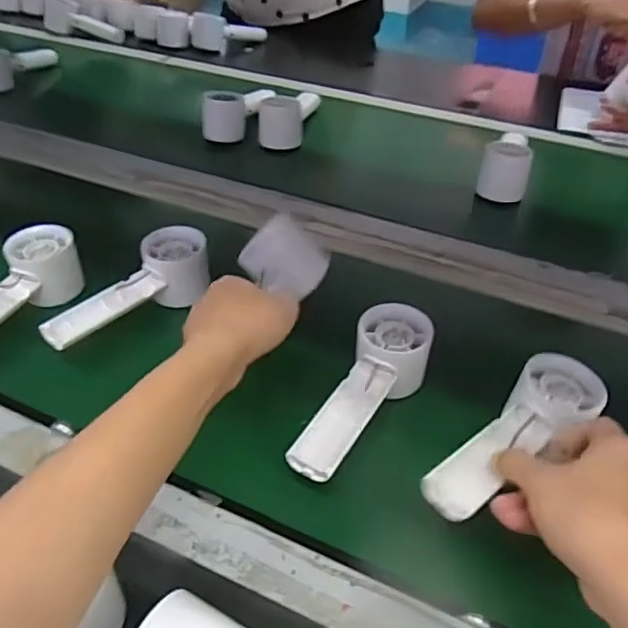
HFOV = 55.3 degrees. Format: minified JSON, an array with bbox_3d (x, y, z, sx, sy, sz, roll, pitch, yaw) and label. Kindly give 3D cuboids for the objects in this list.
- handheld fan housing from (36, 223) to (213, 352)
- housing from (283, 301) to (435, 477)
[{"bbox_3d":[-0.170,-0.021,0.527,0.056,0.053,0.148,30,50,30],"label":"handheld fan housing"},{"bbox_3d":[0.041,0.063,0.451,0.057,0.065,0.157,18,45,20],"label":"housing"}]

